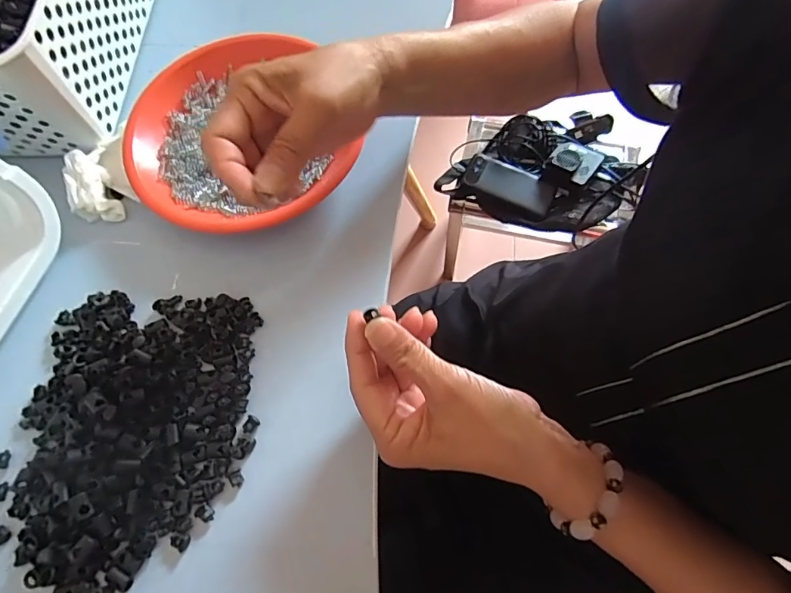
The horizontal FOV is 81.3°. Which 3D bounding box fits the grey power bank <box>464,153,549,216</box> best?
[{"bbox_3d":[0.198,-0.199,0.805,0.151,0.016,0.069,25,71,11],"label":"grey power bank"}]

